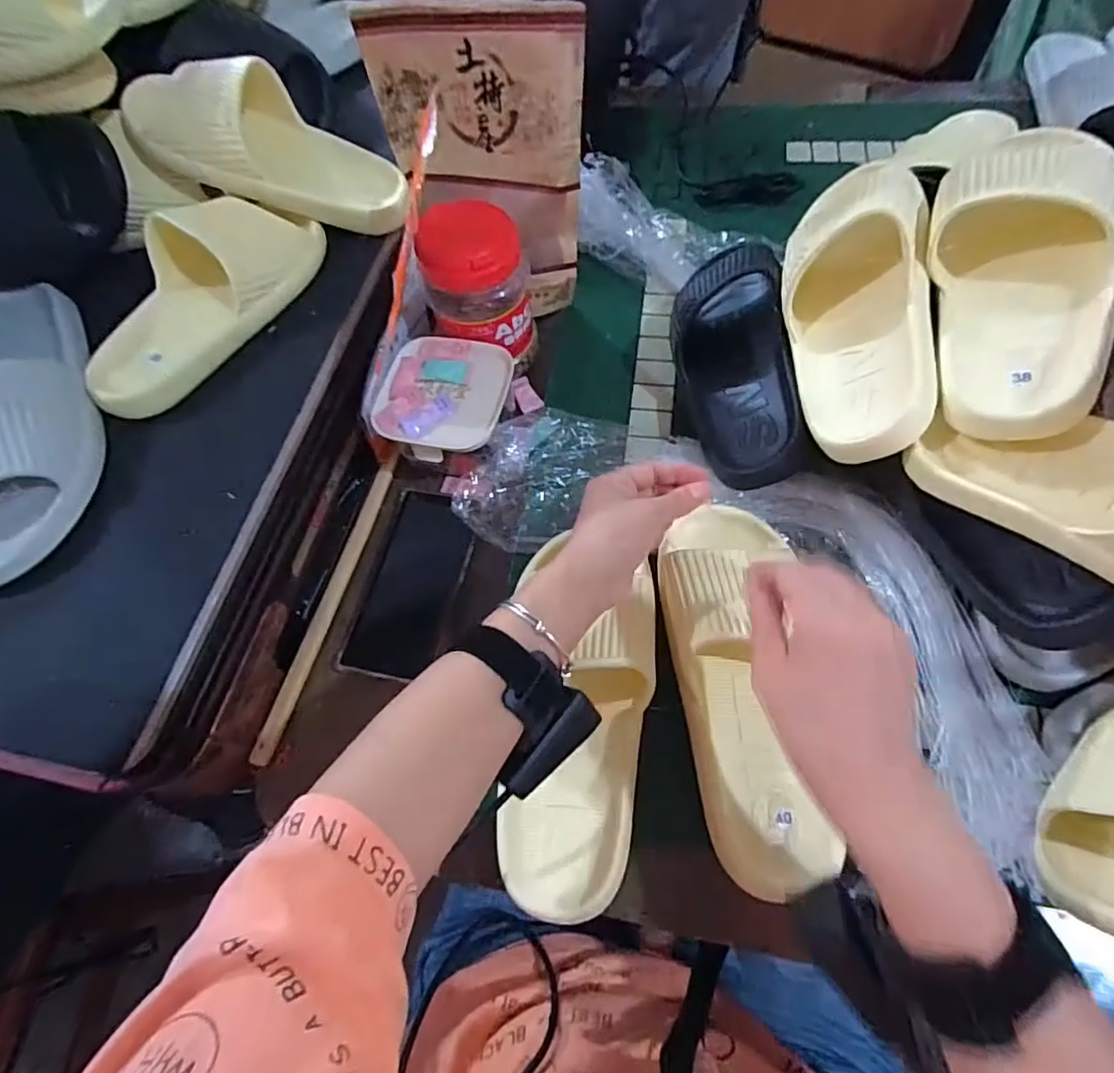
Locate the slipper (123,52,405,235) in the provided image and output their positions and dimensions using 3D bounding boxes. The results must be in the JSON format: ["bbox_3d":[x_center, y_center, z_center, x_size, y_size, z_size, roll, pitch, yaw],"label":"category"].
[{"bbox_3d":[-0.247,-0.339,0.500,0.235,0.062,0.097,18,64,-14],"label":"slipper"}]

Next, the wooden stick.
[{"bbox_3d":[-0.192,0.053,0.493,0.017,0.010,0.267,11,65,9],"label":"wooden stick"}]

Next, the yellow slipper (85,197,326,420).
[{"bbox_3d":[-0.294,-0.198,0.471,0.102,0.062,0.226,22,67,14],"label":"yellow slipper"}]

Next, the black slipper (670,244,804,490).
[{"bbox_3d":[0.152,-0.159,0.517,0.109,0.063,0.260,-14,65,32],"label":"black slipper"}]

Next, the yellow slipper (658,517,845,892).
[{"bbox_3d":[0.128,0.090,0.394,0.094,0.060,0.243,-7,72,1],"label":"yellow slipper"}]

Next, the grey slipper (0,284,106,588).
[{"bbox_3d":[-0.410,-0.087,0.420,0.115,0.066,0.249,-22,64,-7],"label":"grey slipper"}]

